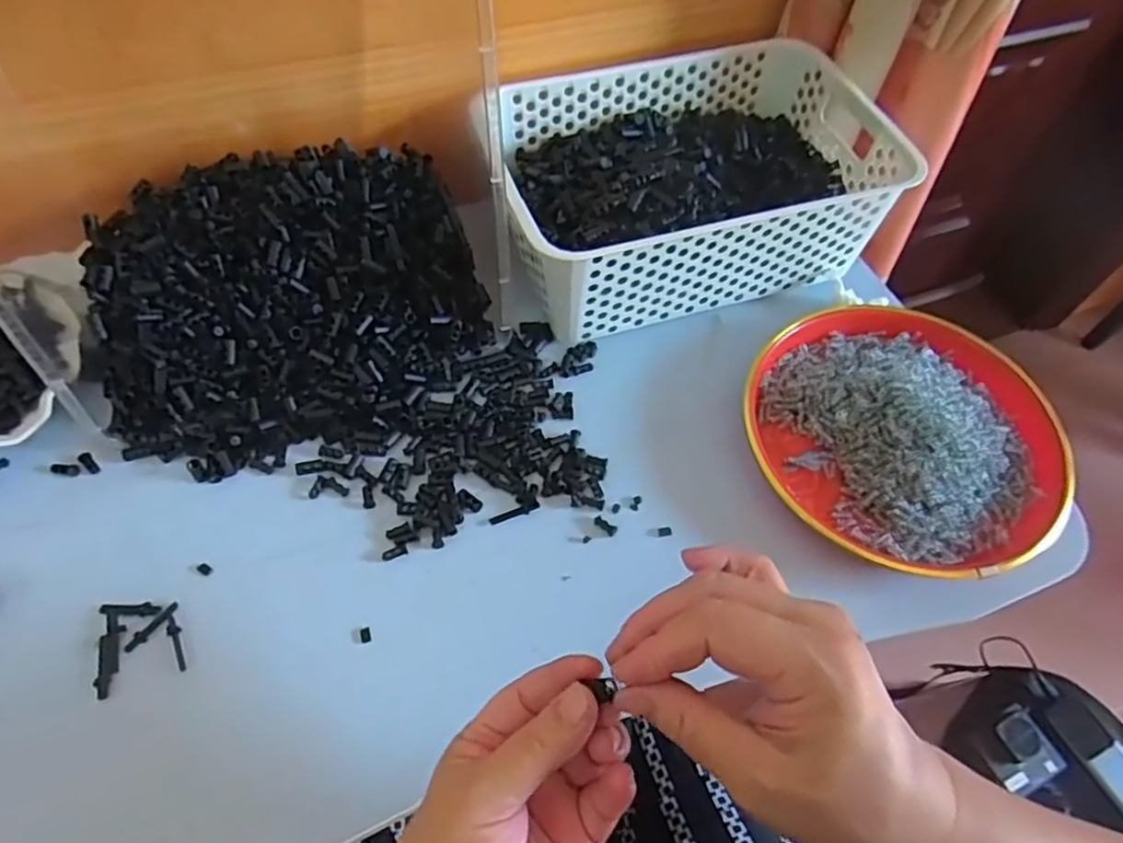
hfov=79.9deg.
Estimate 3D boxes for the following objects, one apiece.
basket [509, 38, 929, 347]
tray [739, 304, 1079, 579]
[{"bbox_3d":[0.098,-0.192,0.560,0.303,0.112,0.205,-12,59,-11],"label":"basket"},{"bbox_3d":[0.241,0.004,0.481,0.216,0.042,0.218,-10,58,-10],"label":"tray"}]

